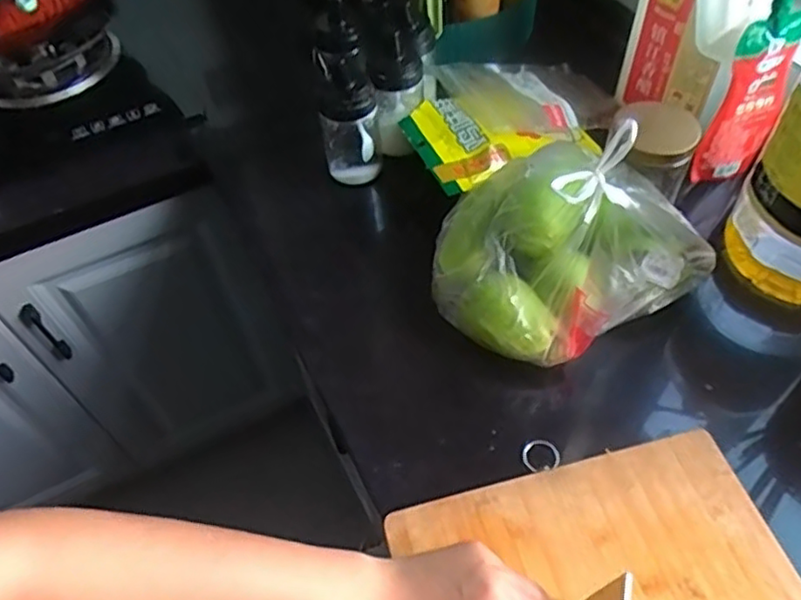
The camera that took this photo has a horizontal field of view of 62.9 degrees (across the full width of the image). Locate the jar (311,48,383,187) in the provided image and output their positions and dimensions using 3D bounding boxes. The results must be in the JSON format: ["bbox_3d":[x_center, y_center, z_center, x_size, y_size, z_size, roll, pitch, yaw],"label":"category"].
[{"bbox_3d":[-0.057,-0.197,0.716,0.063,0.133,0.057,-10,52,-4],"label":"jar"}]

